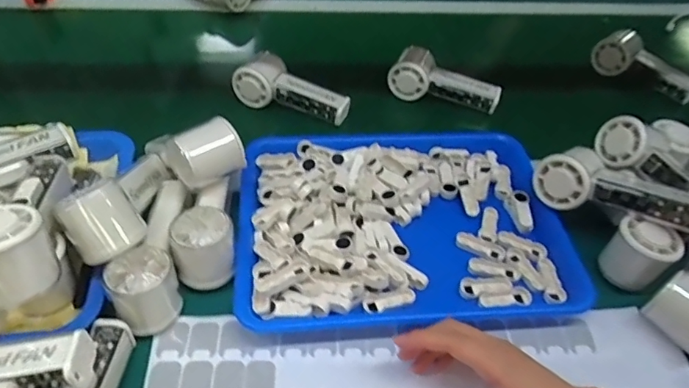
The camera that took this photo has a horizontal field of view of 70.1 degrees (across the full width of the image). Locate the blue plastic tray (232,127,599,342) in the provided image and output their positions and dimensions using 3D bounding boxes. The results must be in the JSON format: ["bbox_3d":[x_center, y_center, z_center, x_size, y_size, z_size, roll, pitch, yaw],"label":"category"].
[{"bbox_3d":[0.061,0.024,0.525,0.336,0.033,0.255,-2,46,-6],"label":"blue plastic tray"}]

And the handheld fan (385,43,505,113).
[{"bbox_3d":[0.141,-0.157,0.687,0.153,0.055,0.043,17,47,12],"label":"handheld fan"}]

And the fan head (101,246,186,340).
[{"bbox_3d":[-0.175,0.083,0.433,0.053,0.055,0.054,-29,54,-28],"label":"fan head"}]

